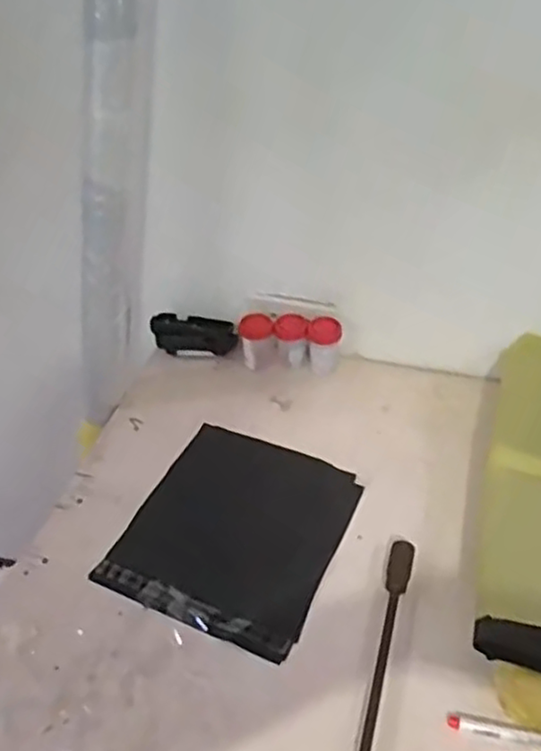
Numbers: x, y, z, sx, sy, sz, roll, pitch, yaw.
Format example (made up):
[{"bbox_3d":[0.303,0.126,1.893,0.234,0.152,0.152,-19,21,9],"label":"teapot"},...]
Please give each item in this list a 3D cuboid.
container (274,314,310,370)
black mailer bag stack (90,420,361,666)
[{"bbox_3d":[0.028,-0.046,0.912,0.043,0.060,0.039,3,41,6],"label":"container"},{"bbox_3d":[-0.036,0.158,0.735,0.212,0.015,0.235,16,44,19],"label":"black mailer bag stack"}]

